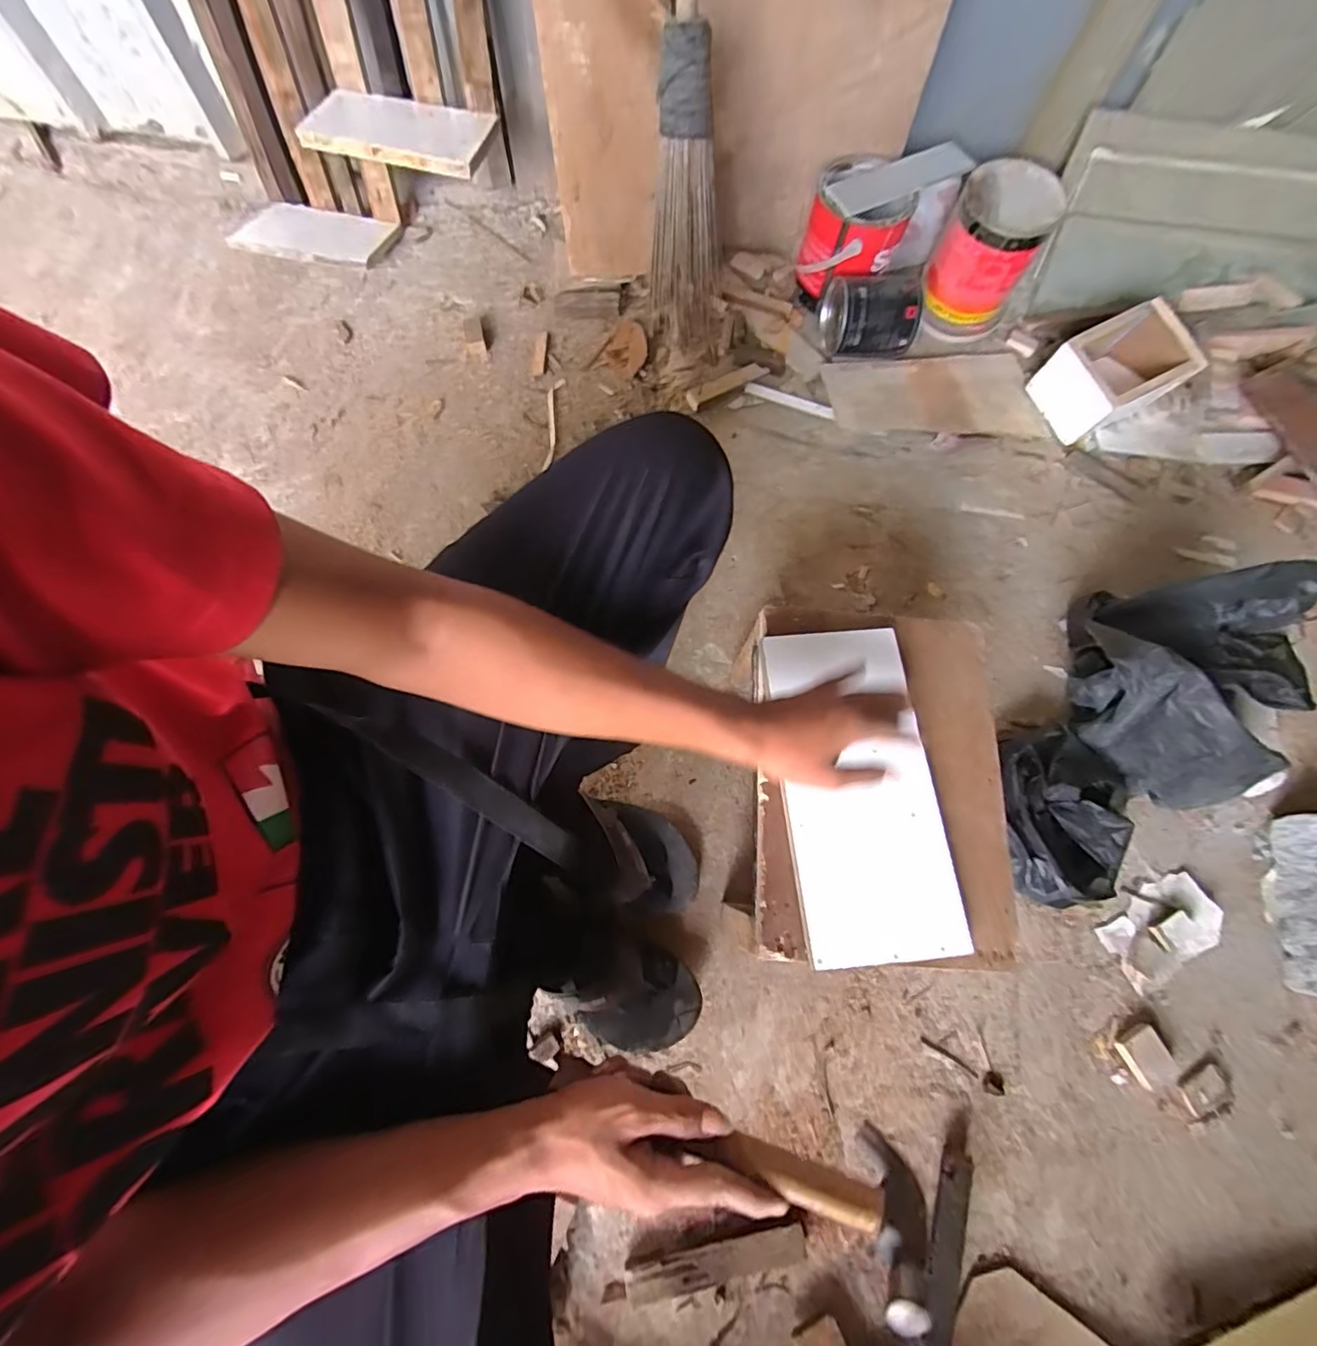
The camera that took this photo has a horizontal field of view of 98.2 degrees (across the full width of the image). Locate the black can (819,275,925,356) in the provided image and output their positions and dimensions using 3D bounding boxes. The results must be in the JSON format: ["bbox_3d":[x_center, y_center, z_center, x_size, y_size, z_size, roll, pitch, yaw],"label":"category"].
[{"bbox_3d":[0.329,-0.558,0.882,0.127,0.092,0.099,1,72,-3],"label":"black can"}]

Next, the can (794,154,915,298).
[{"bbox_3d":[0.306,-0.683,0.901,0.141,0.133,0.154,22,73,4],"label":"can"}]

